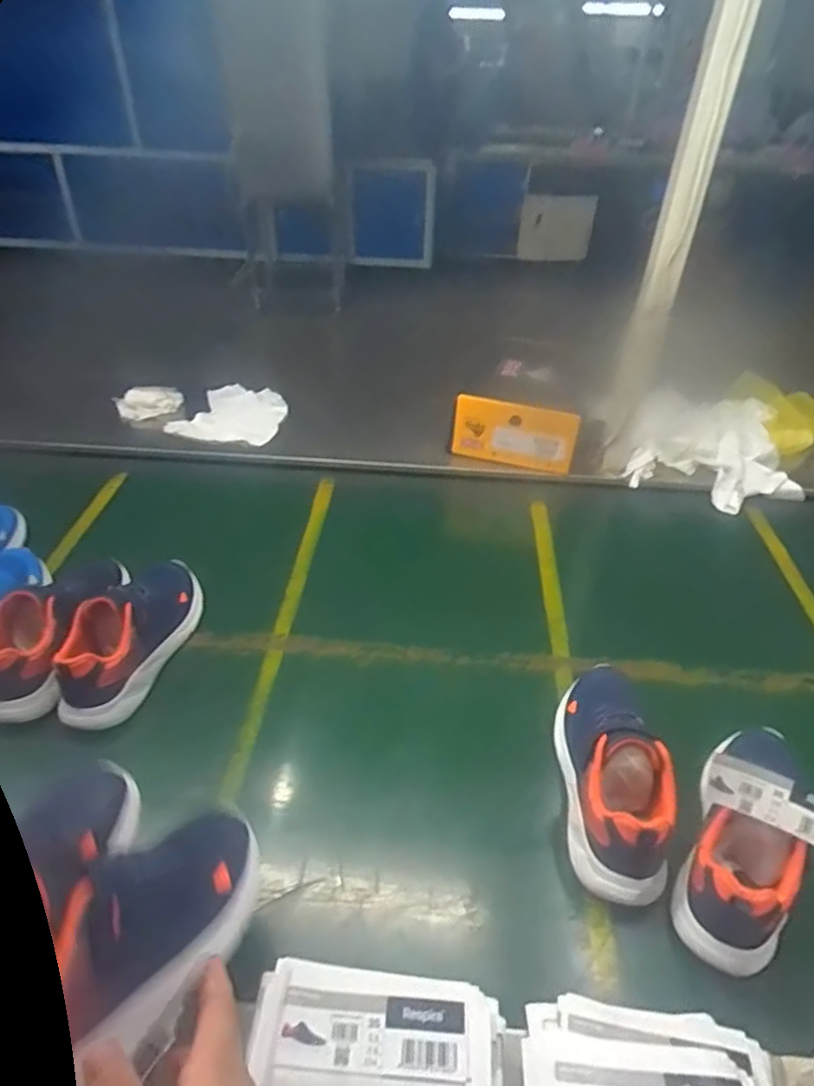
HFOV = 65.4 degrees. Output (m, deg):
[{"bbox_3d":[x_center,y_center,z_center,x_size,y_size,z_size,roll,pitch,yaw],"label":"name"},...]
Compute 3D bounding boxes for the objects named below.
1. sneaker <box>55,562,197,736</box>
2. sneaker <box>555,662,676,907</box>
[{"bbox_3d":[-0.315,0.094,0.738,0.078,0.096,0.229,6,39,6],"label":"sneaker"},{"bbox_3d":[0.196,0.204,0.614,0.078,0.086,0.235,3,39,2],"label":"sneaker"}]

